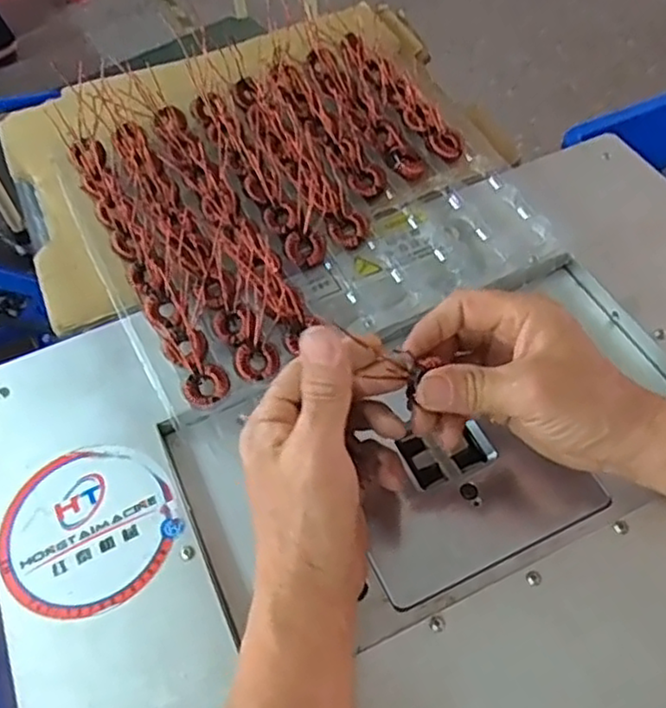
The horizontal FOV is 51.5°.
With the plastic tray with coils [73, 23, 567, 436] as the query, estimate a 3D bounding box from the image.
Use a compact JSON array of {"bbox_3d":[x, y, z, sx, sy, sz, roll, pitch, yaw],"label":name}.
[{"bbox_3d":[-0.028,-0.120,0.501,0.299,0.042,0.266,-25,56,-13],"label":"plastic tray with coils"}]

